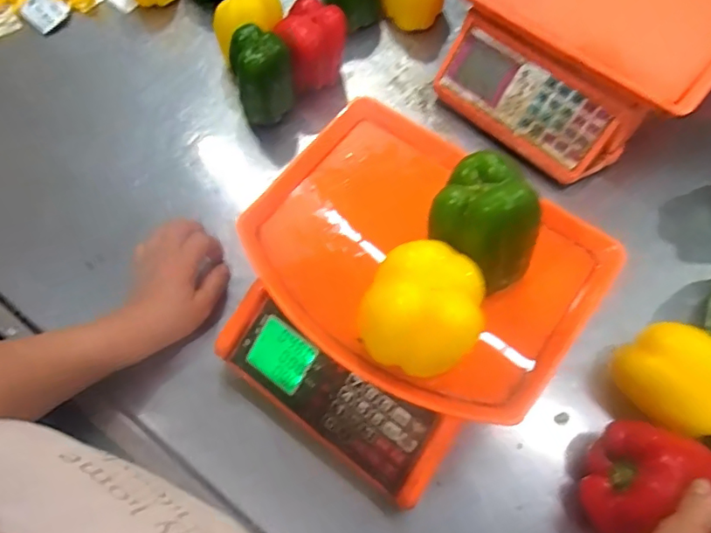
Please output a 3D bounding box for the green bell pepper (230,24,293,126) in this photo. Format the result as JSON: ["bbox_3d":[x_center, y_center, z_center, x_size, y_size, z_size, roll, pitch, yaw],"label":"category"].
[{"bbox_3d":[-0.104,-0.217,0.641,0.066,0.114,0.059,-13,67,-3],"label":"green bell pepper"}]

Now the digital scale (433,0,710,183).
[{"bbox_3d":[0.266,-0.268,0.645,0.293,0.129,0.290,37,73,17],"label":"digital scale"}]

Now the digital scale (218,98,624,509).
[{"bbox_3d":[0.031,0.025,0.506,0.297,0.102,0.277,35,71,16],"label":"digital scale"}]

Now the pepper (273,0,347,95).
[{"bbox_3d":[-0.052,-0.266,0.680,0.079,0.096,0.066,-26,68,-8],"label":"pepper"}]

